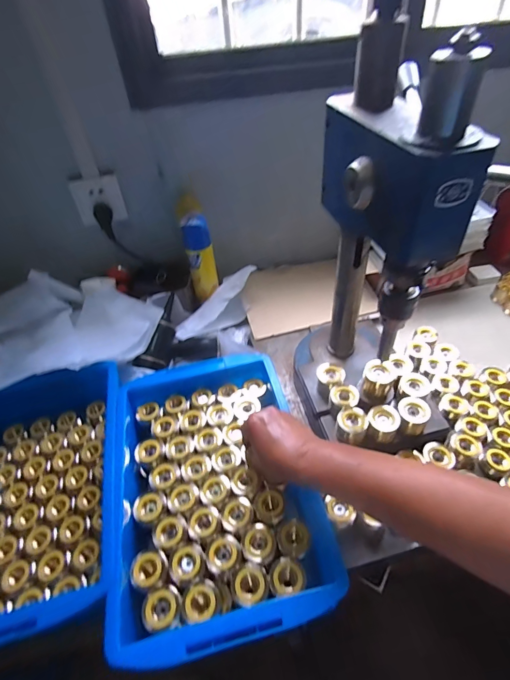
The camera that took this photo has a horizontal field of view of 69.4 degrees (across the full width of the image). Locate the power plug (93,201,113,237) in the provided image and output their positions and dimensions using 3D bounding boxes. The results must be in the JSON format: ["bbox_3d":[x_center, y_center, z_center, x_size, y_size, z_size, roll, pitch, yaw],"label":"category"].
[{"bbox_3d":[-0.287,-0.232,0.706,0.033,0.055,0.024,-21,47,-14],"label":"power plug"}]

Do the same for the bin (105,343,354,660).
[{"bbox_3d":[-0.054,0.185,0.498,0.244,0.089,0.367,-13,46,-6],"label":"bin"}]

